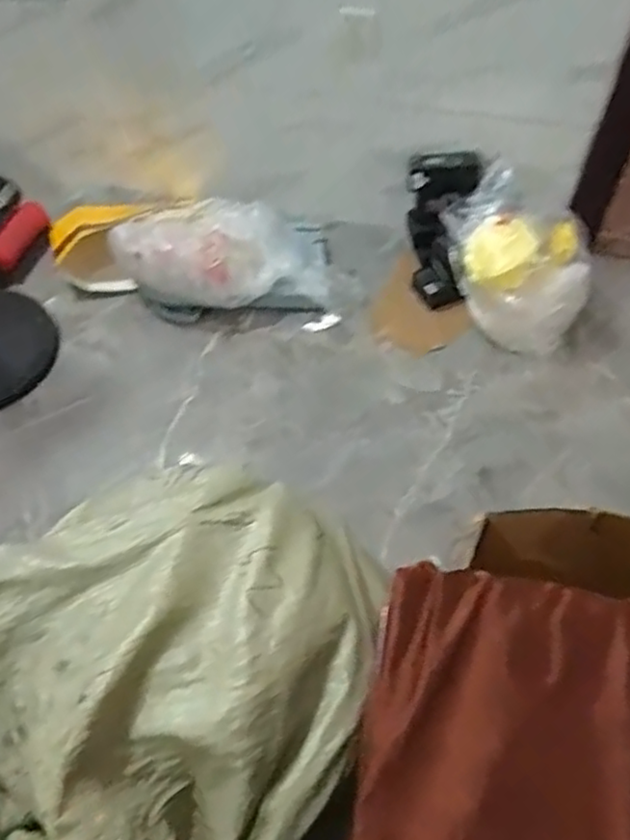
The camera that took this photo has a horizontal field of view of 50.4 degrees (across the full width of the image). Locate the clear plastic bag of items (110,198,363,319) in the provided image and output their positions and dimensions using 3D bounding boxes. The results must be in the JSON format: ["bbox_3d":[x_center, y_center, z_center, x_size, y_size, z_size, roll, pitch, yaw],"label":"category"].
[{"bbox_3d":[-0.206,-0.446,1.765,0.617,0.211,0.291,-3,55,-2],"label":"clear plastic bag of items"}]

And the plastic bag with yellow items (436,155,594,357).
[{"bbox_3d":[0.495,-0.403,1.676,0.301,0.282,0.327,-4,55,-2],"label":"plastic bag with yellow items"}]

